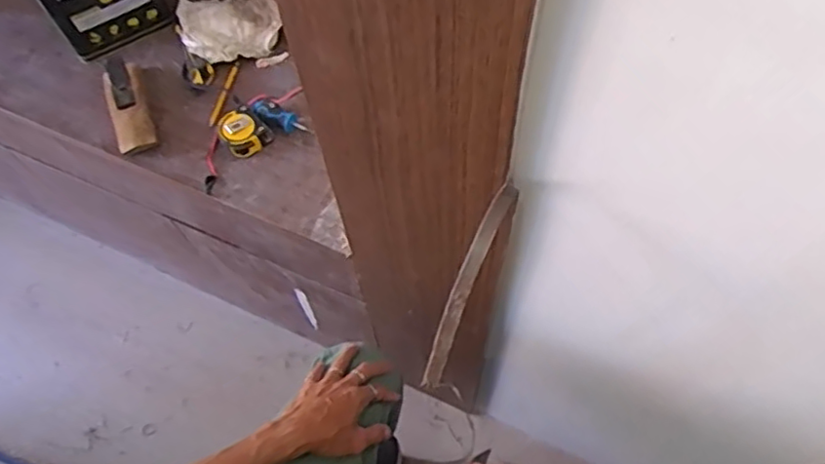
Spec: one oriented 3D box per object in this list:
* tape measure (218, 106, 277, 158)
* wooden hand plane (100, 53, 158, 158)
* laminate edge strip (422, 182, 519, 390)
[{"bbox_3d":[-0.250,-0.147,0.940,0.064,0.036,0.072,-40,69,-16],"label":"tape measure"},{"bbox_3d":[-0.432,-0.198,0.959,0.054,0.039,0.167,-20,65,-7],"label":"wooden hand plane"},{"bbox_3d":[0.043,0.047,0.513,0.014,0.050,0.177,24,101,14],"label":"laminate edge strip"}]

